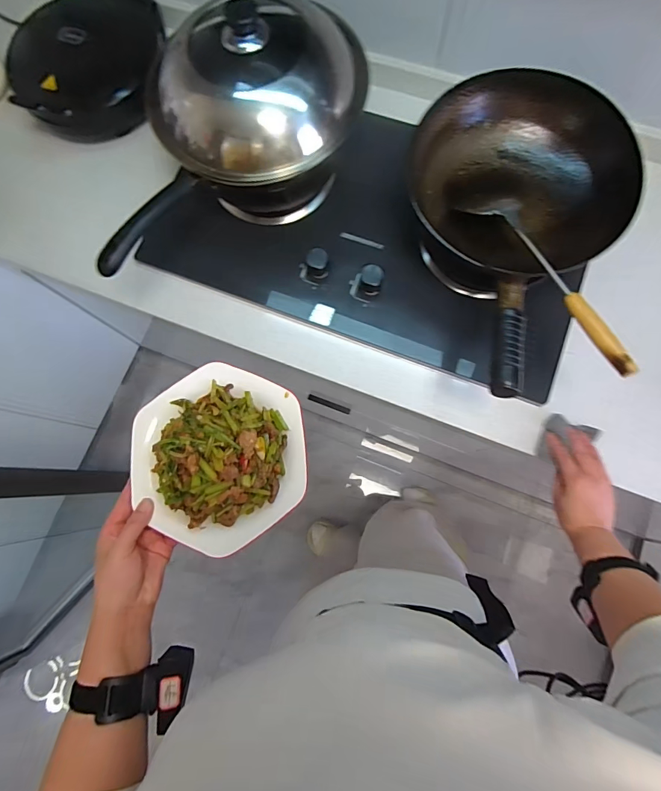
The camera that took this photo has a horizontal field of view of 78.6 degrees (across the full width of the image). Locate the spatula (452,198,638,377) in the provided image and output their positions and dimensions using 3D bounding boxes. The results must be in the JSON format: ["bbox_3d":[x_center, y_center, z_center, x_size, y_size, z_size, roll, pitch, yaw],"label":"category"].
[{"bbox_3d":[0.278,-0.157,0.520,0.080,0.030,0.321,-16,60,-4],"label":"spatula"}]

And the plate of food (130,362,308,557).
[{"bbox_3d":[-0.126,0.062,0.453,0.195,0.058,0.198,0,78,-1],"label":"plate of food"}]

